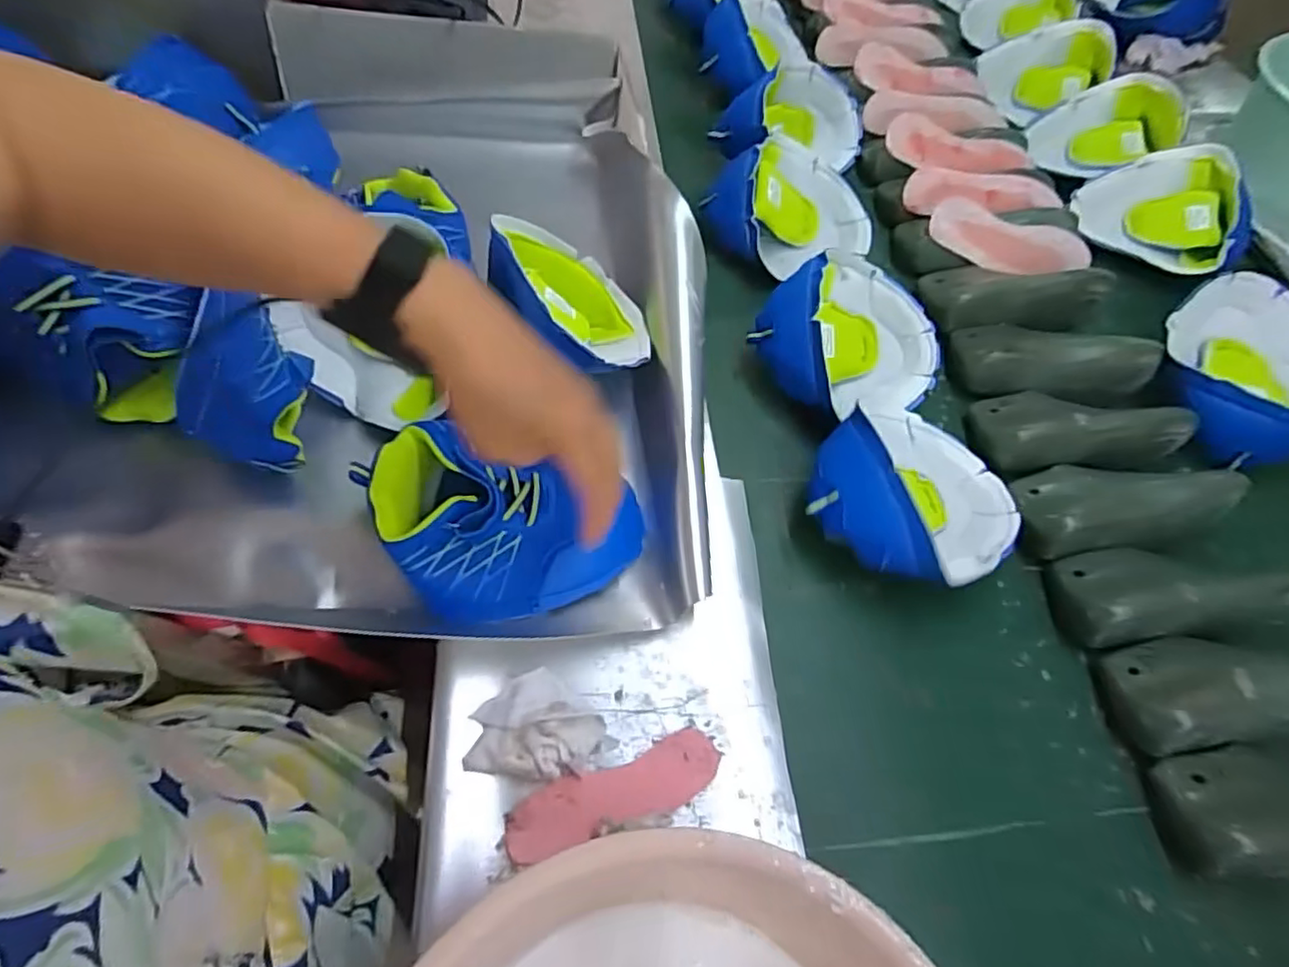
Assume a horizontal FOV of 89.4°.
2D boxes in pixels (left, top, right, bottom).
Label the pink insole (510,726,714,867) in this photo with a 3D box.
[{"bbox_3d":[-0.020,0.213,0.445,0.148,0.006,0.042,-17,62,-13],"label":"pink insole"}]

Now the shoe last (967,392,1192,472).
[{"bbox_3d":[0.441,-0.066,0.667,0.213,0.066,0.087,-6,60,-7],"label":"shoe last"}]

